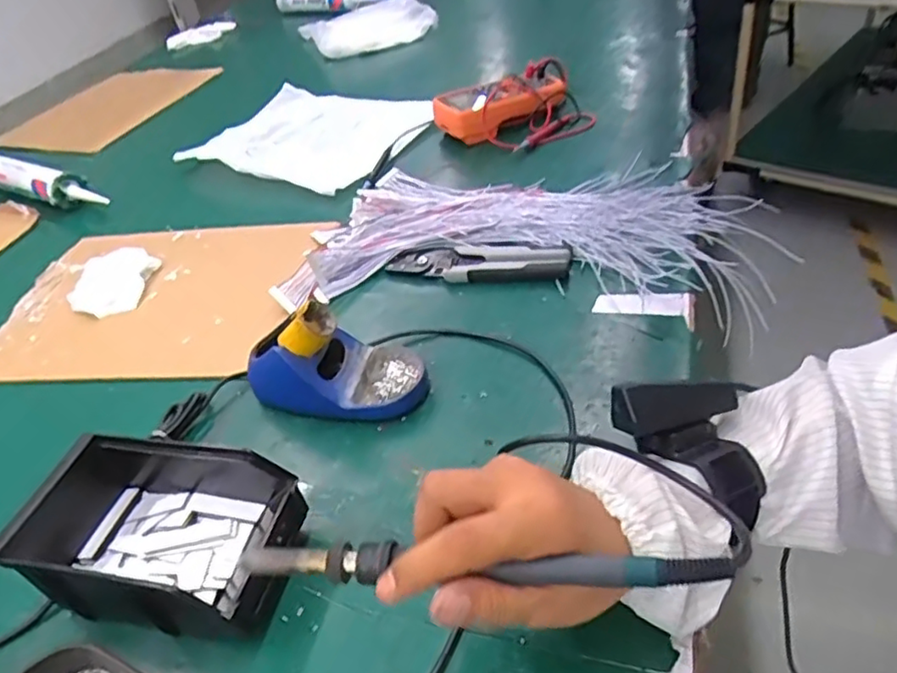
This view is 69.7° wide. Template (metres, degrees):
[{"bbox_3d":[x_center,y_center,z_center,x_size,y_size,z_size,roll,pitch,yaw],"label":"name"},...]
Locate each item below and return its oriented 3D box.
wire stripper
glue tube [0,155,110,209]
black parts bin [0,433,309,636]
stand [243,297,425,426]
[{"bbox_3d":[0.032,-0.078,0.680,0.188,0.027,0.059,4,43,17],"label":"wire stripper"},{"bbox_3d":[-0.598,-0.228,0.938,0.274,0.044,0.041,13,46,26],"label":"glue tube"},{"bbox_3d":[-0.198,0.130,0.450,0.185,0.075,0.122,2,42,16],"label":"black parts bin"},{"bbox_3d":[-0.098,0.015,0.554,0.153,0.086,0.084,2,42,15],"label":"stand"}]

